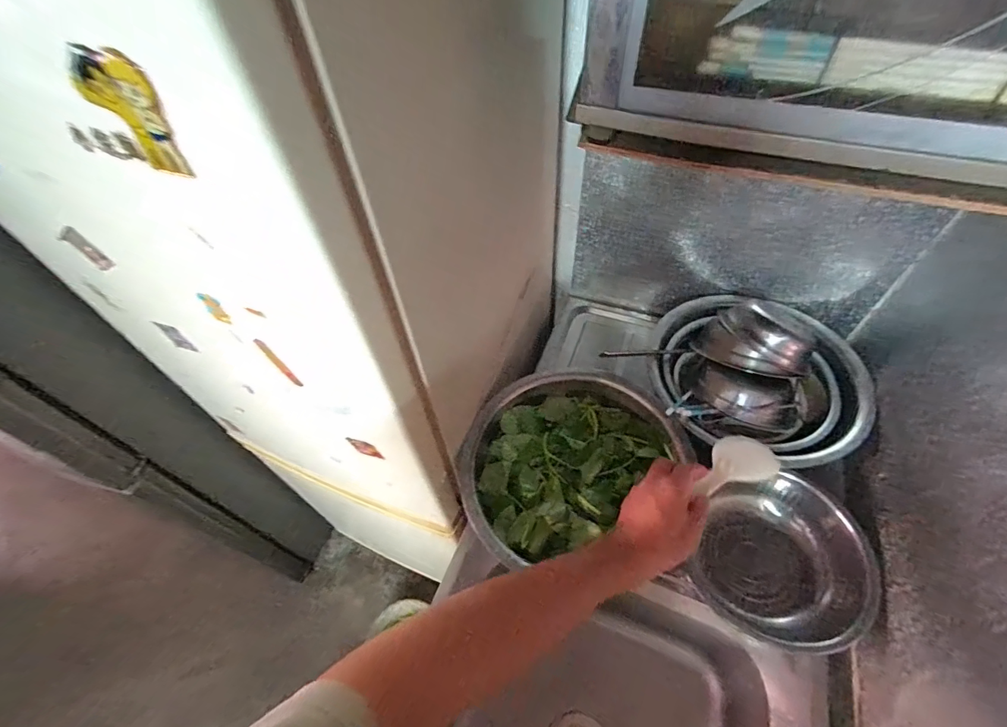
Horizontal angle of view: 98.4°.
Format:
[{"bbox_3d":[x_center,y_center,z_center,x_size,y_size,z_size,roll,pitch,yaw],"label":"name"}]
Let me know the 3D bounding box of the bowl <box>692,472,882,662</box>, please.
[{"bbox_3d":[0.363,0.259,0.585,0.215,0.075,0.214,32,92,34],"label":"bowl"}]

